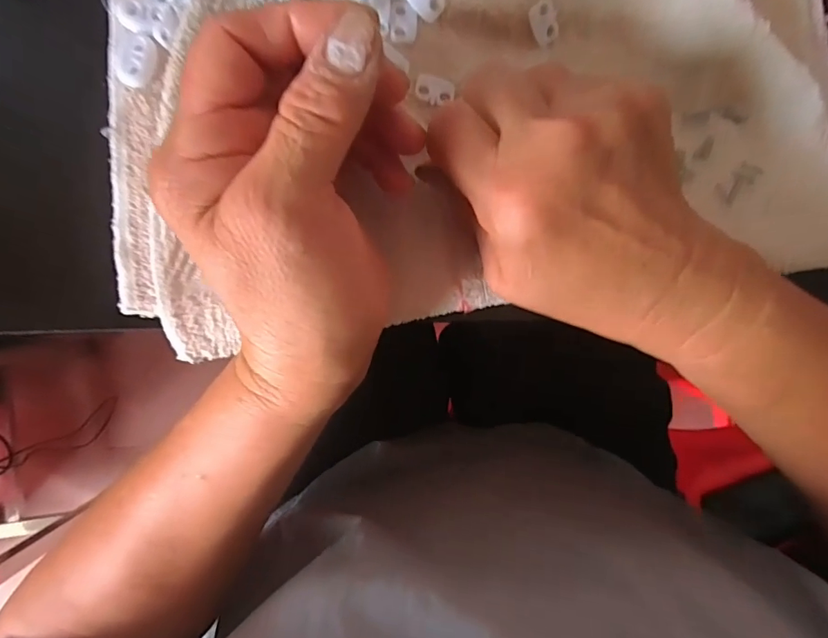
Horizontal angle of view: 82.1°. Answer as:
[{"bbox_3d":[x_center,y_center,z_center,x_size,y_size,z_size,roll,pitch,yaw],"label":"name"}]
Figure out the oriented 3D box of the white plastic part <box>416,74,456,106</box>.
[{"bbox_3d":[0.010,-0.105,0.216,0.018,0.004,0.012,9,87,-6],"label":"white plastic part"}]

